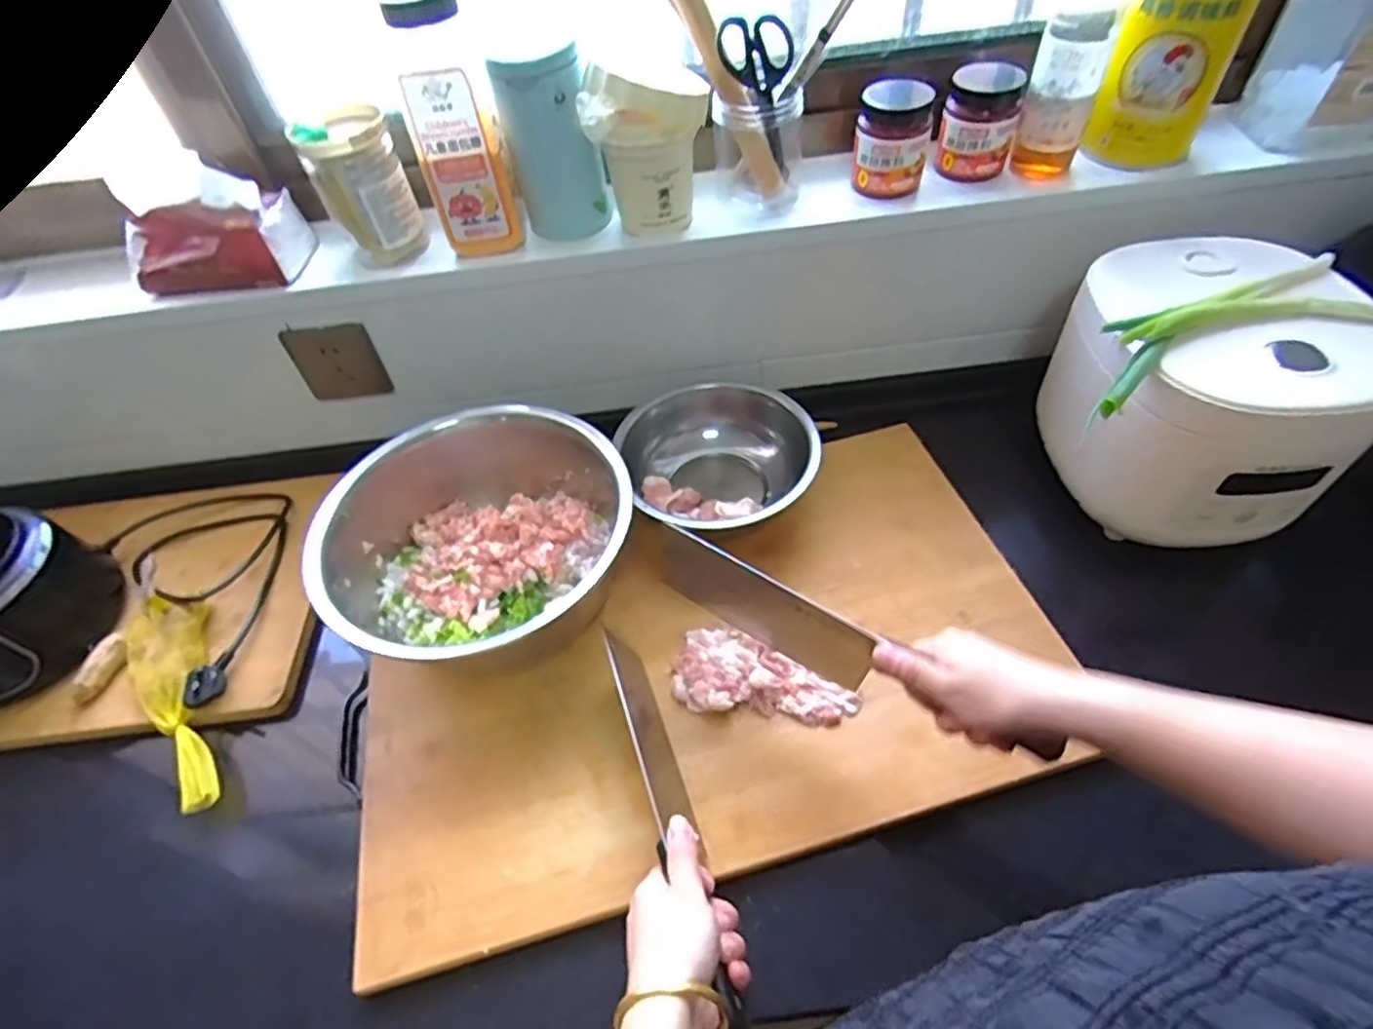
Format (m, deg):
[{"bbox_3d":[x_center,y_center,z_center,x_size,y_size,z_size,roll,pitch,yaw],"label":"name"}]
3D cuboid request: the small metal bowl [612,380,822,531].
[{"bbox_3d":[0.037,-0.048,0.695,0.191,0.083,0.170,-18,51,-10],"label":"small metal bowl"}]

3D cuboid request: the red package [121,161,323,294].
[{"bbox_3d":[-0.460,-0.270,0.649,0.158,0.100,0.079,-11,50,-3],"label":"red package"}]

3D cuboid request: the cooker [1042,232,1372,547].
[{"bbox_3d":[0.451,-0.108,0.616,0.211,0.179,0.221,-3,50,3],"label":"cooker"}]

